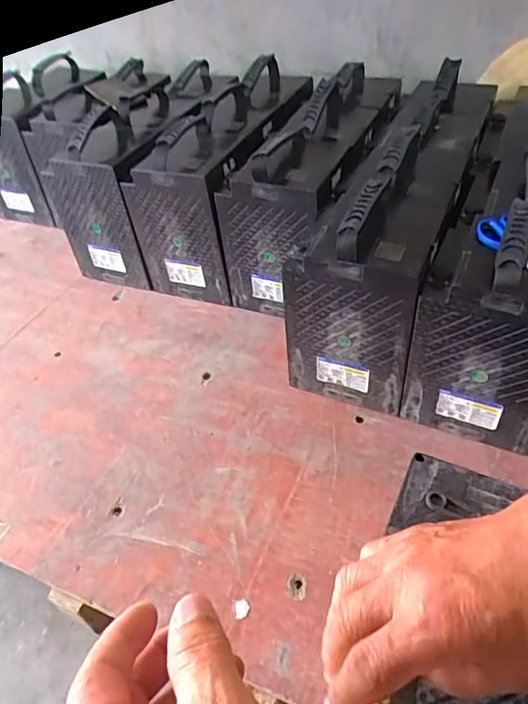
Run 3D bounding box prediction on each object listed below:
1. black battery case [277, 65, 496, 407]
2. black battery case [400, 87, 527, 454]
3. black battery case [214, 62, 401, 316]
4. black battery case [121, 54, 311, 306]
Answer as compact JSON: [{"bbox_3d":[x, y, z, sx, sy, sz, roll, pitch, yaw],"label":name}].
[{"bbox_3d":[0.230,-0.223,0.886,0.176,0.300,0.589,15,50,20],"label":"black battery case"},{"bbox_3d":[0.396,-0.191,0.824,0.181,0.280,0.609,15,50,20],"label":"black battery case"},{"bbox_3d":[0.104,-0.322,1.000,0.189,0.293,0.480,15,50,20],"label":"black battery case"},{"bbox_3d":[-0.059,-0.357,1.061,0.189,0.296,0.459,16,50,21],"label":"black battery case"}]

